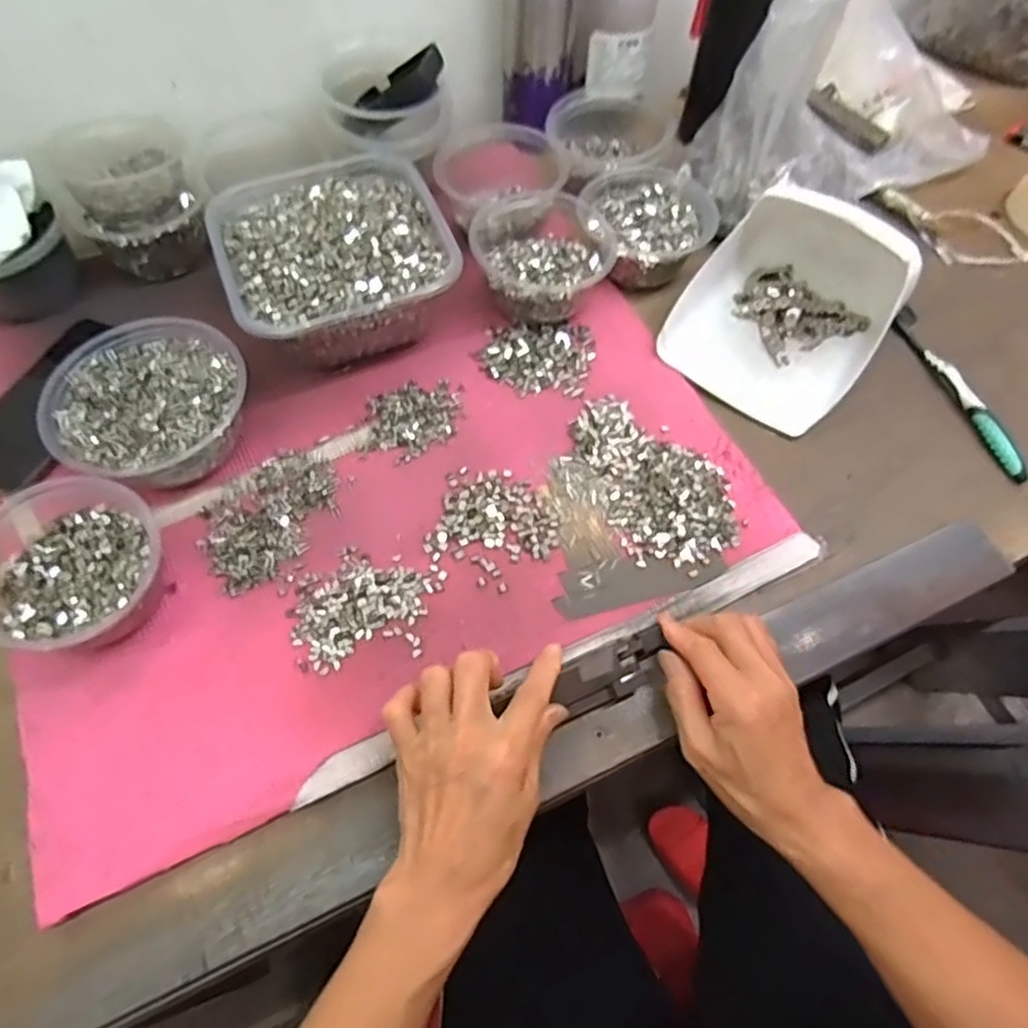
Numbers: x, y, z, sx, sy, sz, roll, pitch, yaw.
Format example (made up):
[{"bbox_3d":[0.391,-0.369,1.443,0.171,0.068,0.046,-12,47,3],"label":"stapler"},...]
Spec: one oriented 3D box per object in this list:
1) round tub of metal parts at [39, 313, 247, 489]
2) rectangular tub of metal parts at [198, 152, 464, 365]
[{"bbox_3d":[-0.265,-0.079,0.490,0.130,0.059,0.132,0,62,0],"label":"round tub of metal parts"},{"bbox_3d":[-0.146,-0.206,0.545,0.171,0.086,0.181,-23,64,-12],"label":"rectangular tub of metal parts"}]

